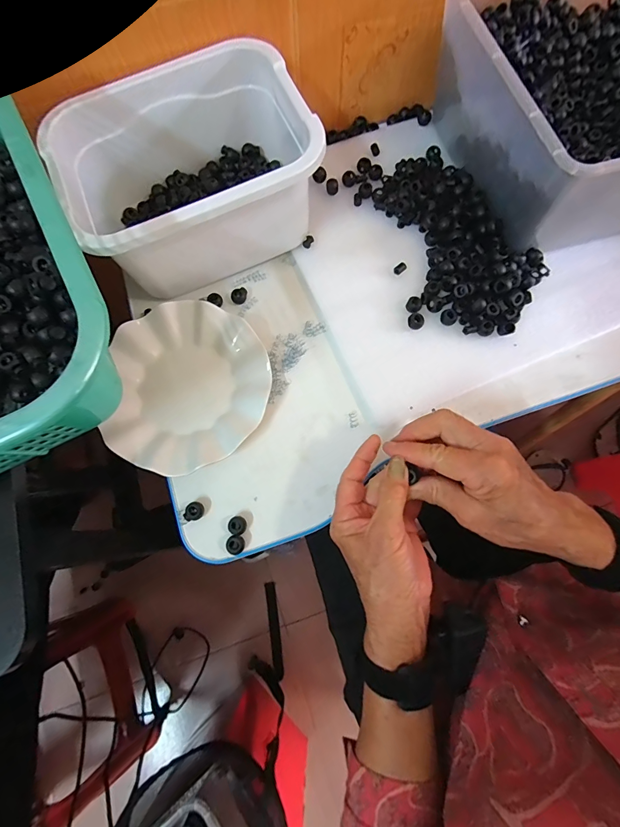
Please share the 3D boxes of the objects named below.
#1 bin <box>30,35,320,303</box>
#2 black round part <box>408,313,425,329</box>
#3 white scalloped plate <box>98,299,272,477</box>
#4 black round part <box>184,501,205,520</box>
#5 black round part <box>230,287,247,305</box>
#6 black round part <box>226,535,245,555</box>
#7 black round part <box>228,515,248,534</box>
[{"bbox_3d":[-0.123,-0.246,0.397,0.246,0.116,0.191,-29,76,-7],"label":"bin"},{"bbox_3d":[0.117,-0.102,0.408,0.017,0.006,0.017,0,74,1],"label":"black round part"},{"bbox_3d":[-0.127,-0.032,0.392,0.163,0.033,0.181,-1,74,1],"label":"white scalloped plate"},{"bbox_3d":[-0.115,0.096,0.366,0.017,0.013,0.017,0,74,1],"label":"black round part"},{"bbox_3d":[-0.083,-0.138,0.433,0.019,0.008,0.016,-12,74,-3],"label":"black round part"},{"bbox_3d":[-0.072,0.126,0.355,0.016,0.013,0.017,0,74,1],"label":"black round part"},{"bbox_3d":[-0.071,0.110,0.361,0.017,0.012,0.017,0,74,1],"label":"black round part"}]

